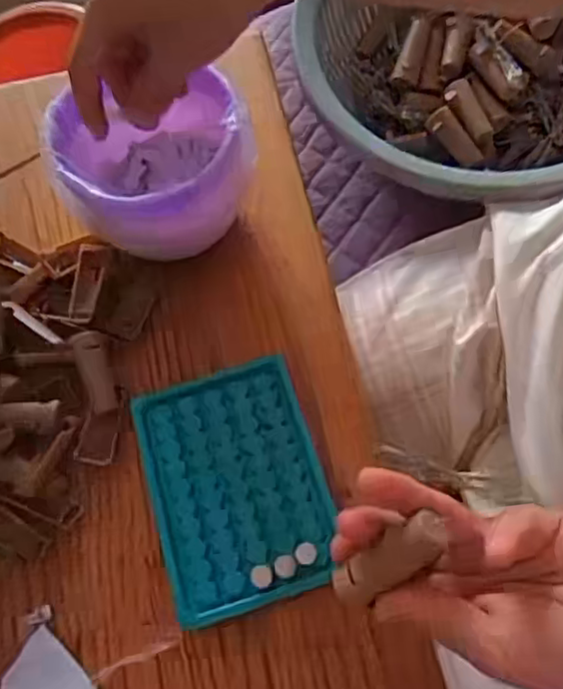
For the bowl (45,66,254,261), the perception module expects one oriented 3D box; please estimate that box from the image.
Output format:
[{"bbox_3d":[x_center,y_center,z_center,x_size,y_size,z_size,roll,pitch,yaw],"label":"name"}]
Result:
[{"bbox_3d":[-0.077,-0.111,0.398,0.111,0.086,0.096,-22,67,-7],"label":"bowl"}]

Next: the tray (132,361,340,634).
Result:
[{"bbox_3d":[-0.025,0.077,0.352,0.093,0.013,0.129,-17,65,-3],"label":"tray"}]

